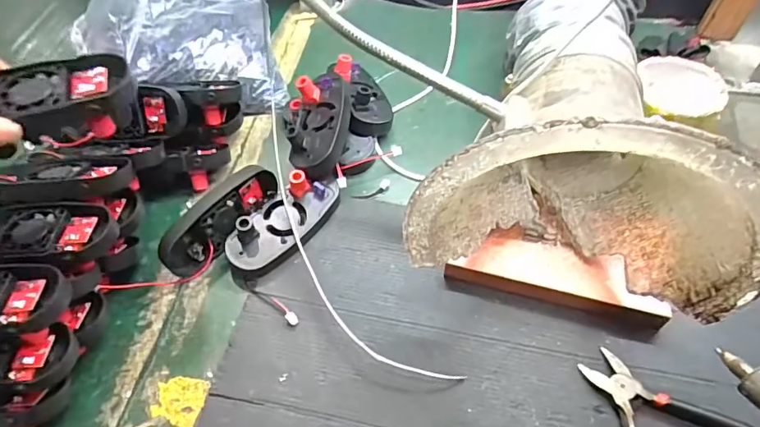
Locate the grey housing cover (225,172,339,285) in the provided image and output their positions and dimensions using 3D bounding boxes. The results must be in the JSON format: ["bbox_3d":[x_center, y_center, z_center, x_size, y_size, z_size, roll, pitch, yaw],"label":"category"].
[{"bbox_3d":[-0.082,0.007,0.423,0.054,0.037,0.113,37,65,15],"label":"grey housing cover"}]

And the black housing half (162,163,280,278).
[{"bbox_3d":[-0.136,0.002,0.413,0.027,0.045,0.114,37,75,25],"label":"black housing half"}]

